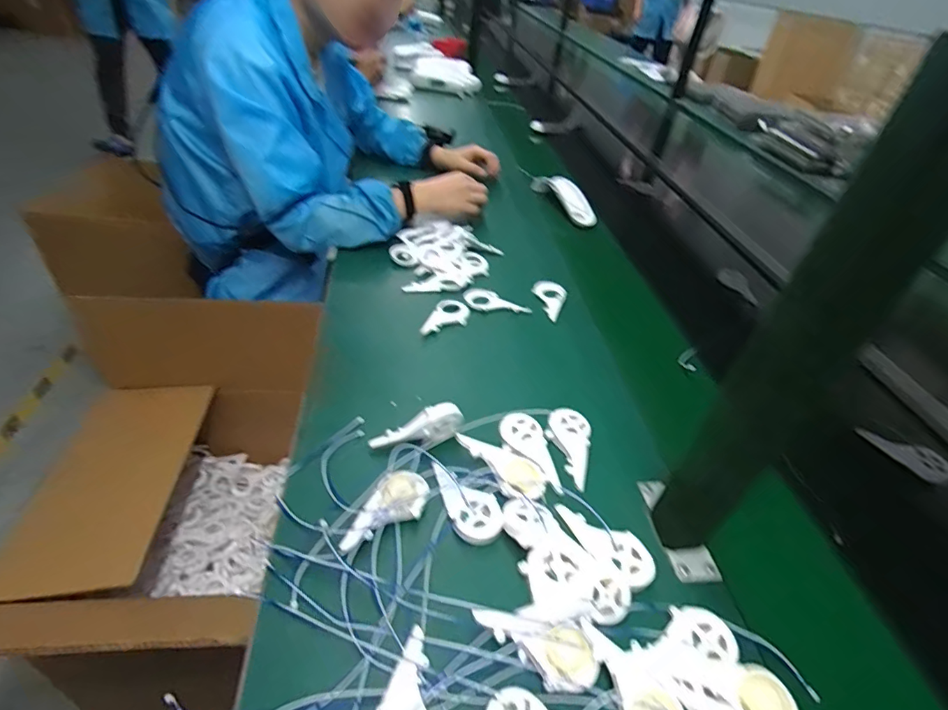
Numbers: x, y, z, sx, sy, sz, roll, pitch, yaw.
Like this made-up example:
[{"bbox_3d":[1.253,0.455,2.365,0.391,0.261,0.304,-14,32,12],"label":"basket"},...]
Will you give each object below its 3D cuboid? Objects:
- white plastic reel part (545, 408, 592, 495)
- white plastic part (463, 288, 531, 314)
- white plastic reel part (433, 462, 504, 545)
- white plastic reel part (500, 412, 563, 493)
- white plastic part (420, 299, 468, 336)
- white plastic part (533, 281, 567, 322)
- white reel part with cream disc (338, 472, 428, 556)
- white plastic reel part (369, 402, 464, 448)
[{"bbox_3d":[0.104,0.098,0.529,0.047,0.009,0.096,0,53,-9],"label":"white plastic reel part"},{"bbox_3d":[0.033,-0.082,0.739,0.095,0.009,0.053,2,38,-6],"label":"white plastic part"},{"bbox_3d":[-0.006,0.132,0.459,0.046,0.021,0.085,-15,43,-26],"label":"white plastic reel part"},{"bbox_3d":[0.063,0.101,0.522,0.043,0.013,0.092,-23,64,-32],"label":"white plastic reel part"},{"bbox_3d":[-0.037,-0.050,0.689,0.046,0.010,0.094,19,40,14],"label":"white plastic part"},{"bbox_3d":[0.113,-0.089,0.769,0.053,0.012,0.093,17,39,12],"label":"white plastic part"},{"bbox_3d":[-0.076,0.141,0.435,0.043,0.024,0.086,21,40,16],"label":"white reel part with cream disc"},{"bbox_3d":[-0.058,0.076,0.506,0.094,0.033,0.020,-18,44,-4],"label":"white plastic reel part"}]

